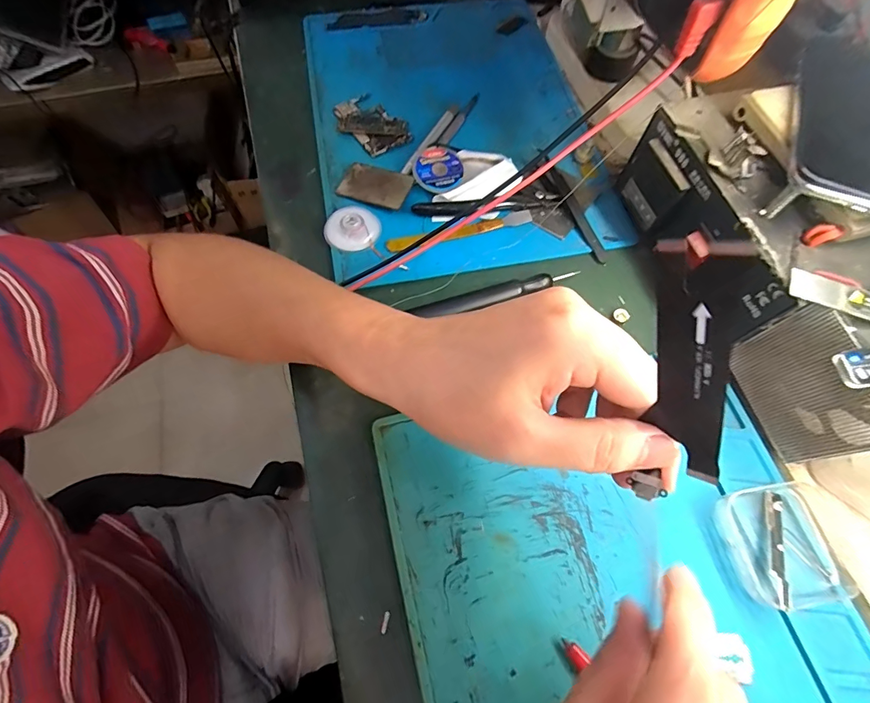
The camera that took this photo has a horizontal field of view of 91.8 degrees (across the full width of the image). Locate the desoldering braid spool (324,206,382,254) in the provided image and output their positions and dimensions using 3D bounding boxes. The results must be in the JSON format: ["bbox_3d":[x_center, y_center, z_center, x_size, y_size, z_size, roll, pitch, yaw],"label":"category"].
[{"bbox_3d":[-0.067,-0.100,0.341,0.044,0.010,0.038,-30,70,-13],"label":"desoldering braid spool"}]

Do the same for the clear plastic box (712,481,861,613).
[{"bbox_3d":[0.210,0.113,0.248,0.072,0.018,0.064,-9,67,-5],"label":"clear plastic box"}]

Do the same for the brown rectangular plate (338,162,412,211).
[{"bbox_3d":[-0.051,-0.142,0.359,0.060,0.005,0.036,21,68,8],"label":"brown rectangular plate"}]

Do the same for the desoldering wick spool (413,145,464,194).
[{"bbox_3d":[0.003,-0.156,0.362,0.040,0.010,0.046,3,66,0],"label":"desoldering wick spool"}]

